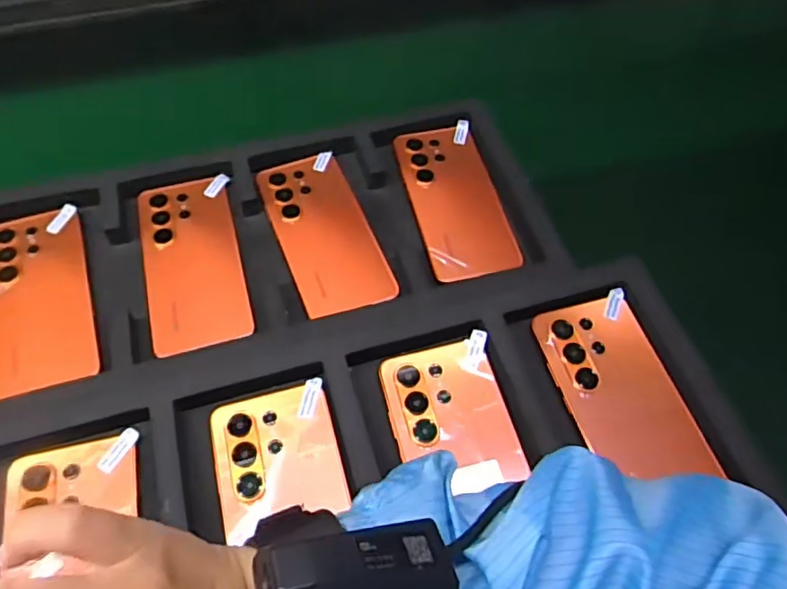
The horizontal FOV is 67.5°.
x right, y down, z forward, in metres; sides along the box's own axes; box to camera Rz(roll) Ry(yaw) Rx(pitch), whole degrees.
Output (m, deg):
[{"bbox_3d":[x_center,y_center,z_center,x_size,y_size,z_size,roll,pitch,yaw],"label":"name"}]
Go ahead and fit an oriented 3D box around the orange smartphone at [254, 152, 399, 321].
[{"bbox_3d":[-0.060,-0.054,0.513,0.078,0.010,0.166,-18,60,-12],"label":"orange smartphone"}]

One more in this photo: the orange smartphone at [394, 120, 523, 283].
[{"bbox_3d":[0.057,-0.088,0.536,0.079,0.005,0.172,-10,59,-8],"label":"orange smartphone"}]

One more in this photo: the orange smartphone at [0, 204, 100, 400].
[{"bbox_3d":[-0.284,0.001,0.469,0.075,0.009,0.164,-17,60,-12],"label":"orange smartphone"}]

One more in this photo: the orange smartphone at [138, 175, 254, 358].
[{"bbox_3d":[-0.168,-0.030,0.493,0.077,0.007,0.166,-13,59,-9],"label":"orange smartphone"}]

